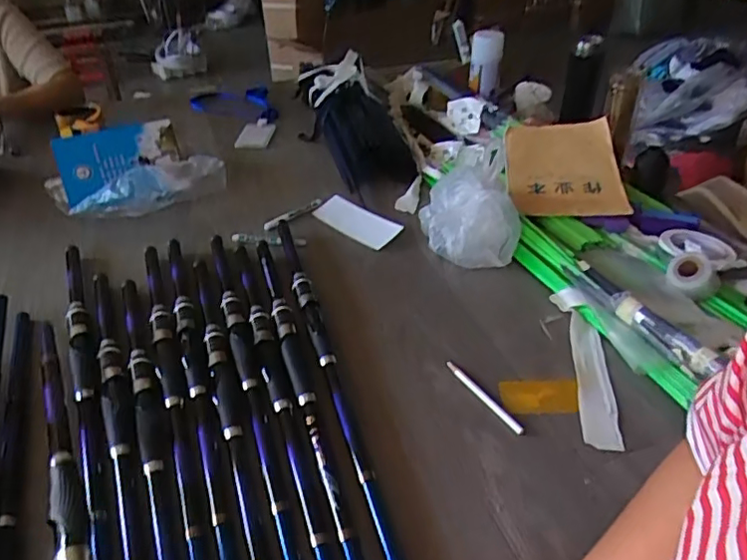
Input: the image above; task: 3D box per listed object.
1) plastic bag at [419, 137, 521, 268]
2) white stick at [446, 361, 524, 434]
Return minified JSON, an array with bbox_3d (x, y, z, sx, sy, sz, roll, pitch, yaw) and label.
[{"bbox_3d":[0.155,-0.127,0.945,0.151,0.116,0.197,4,37,6],"label":"plastic bag"},{"bbox_3d":[0.127,0.135,0.684,0.011,0.016,0.125,-23,43,-27],"label":"white stick"}]

